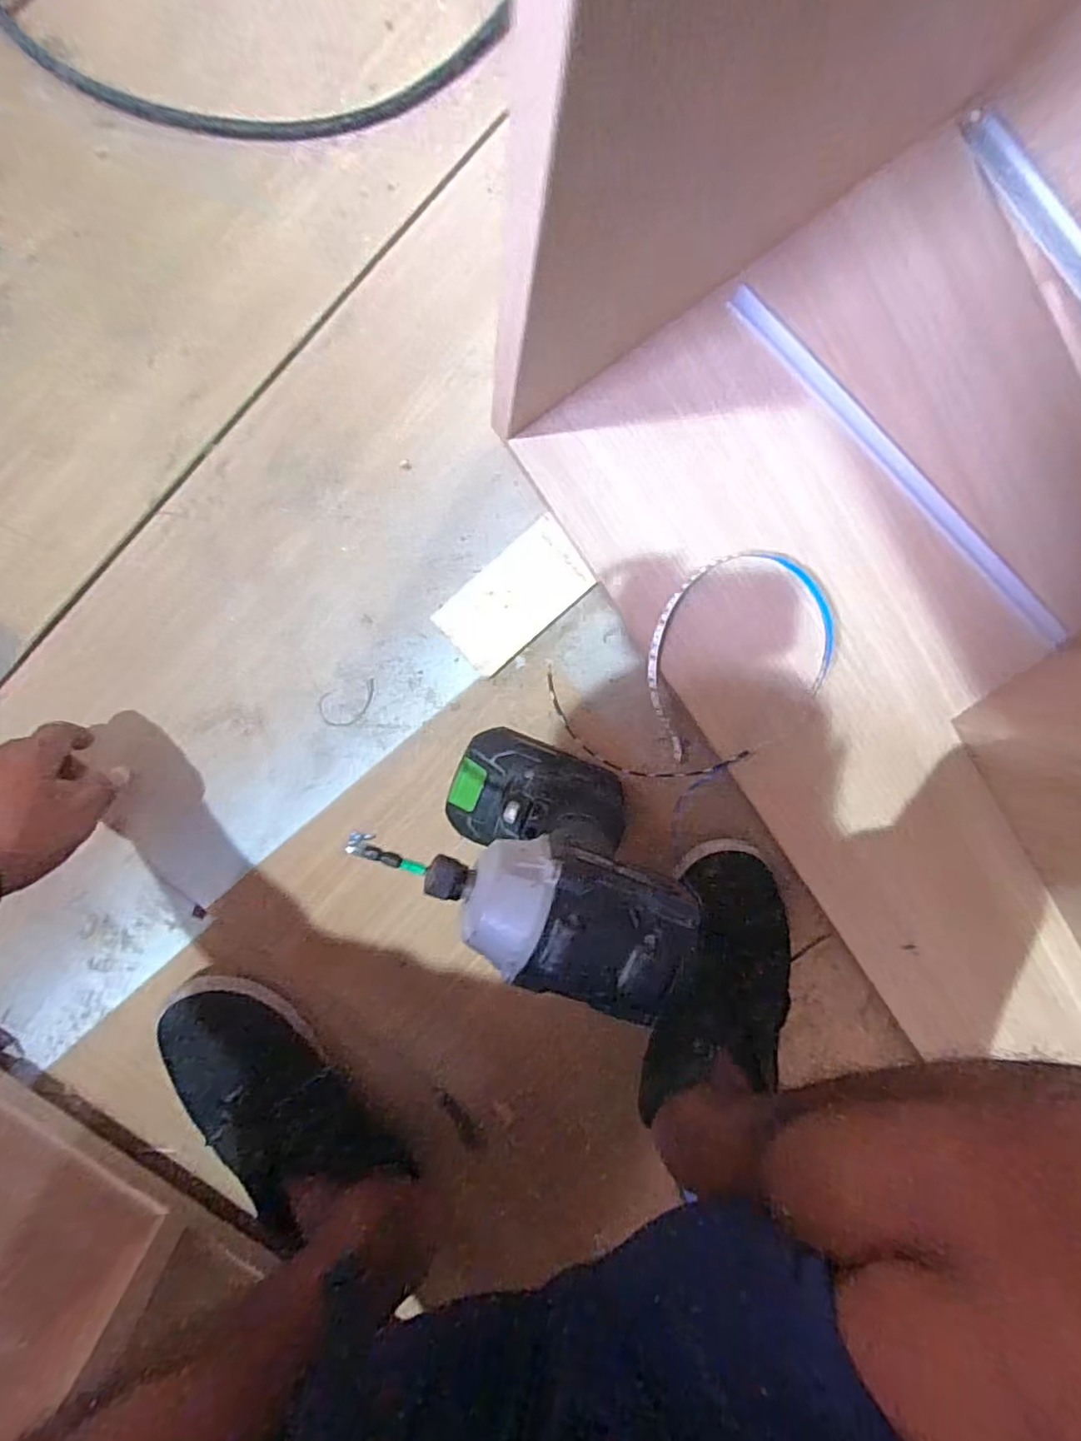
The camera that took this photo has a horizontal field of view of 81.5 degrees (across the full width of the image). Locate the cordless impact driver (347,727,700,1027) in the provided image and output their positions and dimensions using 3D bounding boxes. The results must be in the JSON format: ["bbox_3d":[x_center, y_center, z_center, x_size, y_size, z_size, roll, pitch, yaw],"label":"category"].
[{"bbox_3d":[-0.012,0.063,0.368,0.134,0.232,0.065,18,97,-7],"label":"cordless impact driver"}]

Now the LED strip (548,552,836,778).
[{"bbox_3d":[0.118,-0.032,0.457,0.202,0.038,0.136,-33,100,1],"label":"LED strip"}]

